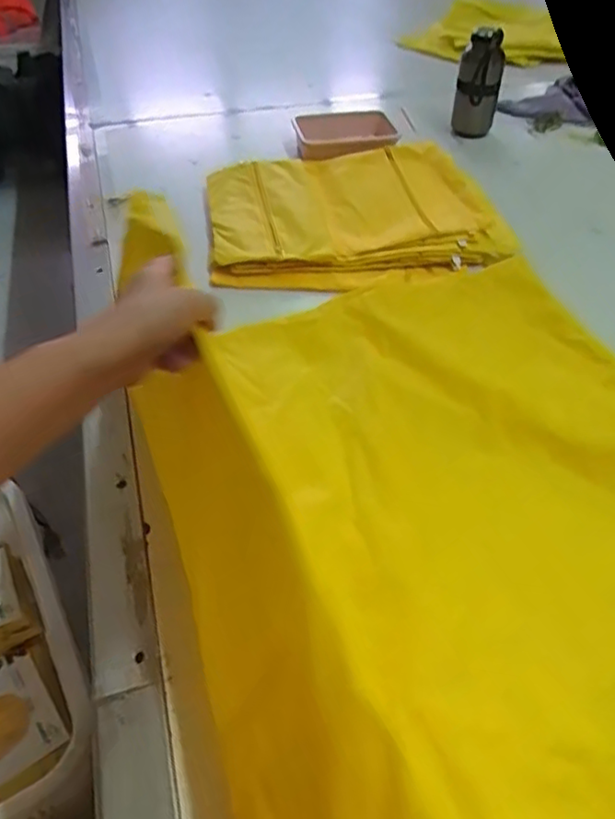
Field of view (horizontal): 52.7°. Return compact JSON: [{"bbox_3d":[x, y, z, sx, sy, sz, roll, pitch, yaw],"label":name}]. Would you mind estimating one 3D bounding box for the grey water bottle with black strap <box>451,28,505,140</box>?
[{"bbox_3d":[0.322,-0.613,1.174,0.079,0.166,0.089,10,45,8],"label":"grey water bottle with black strap"}]

